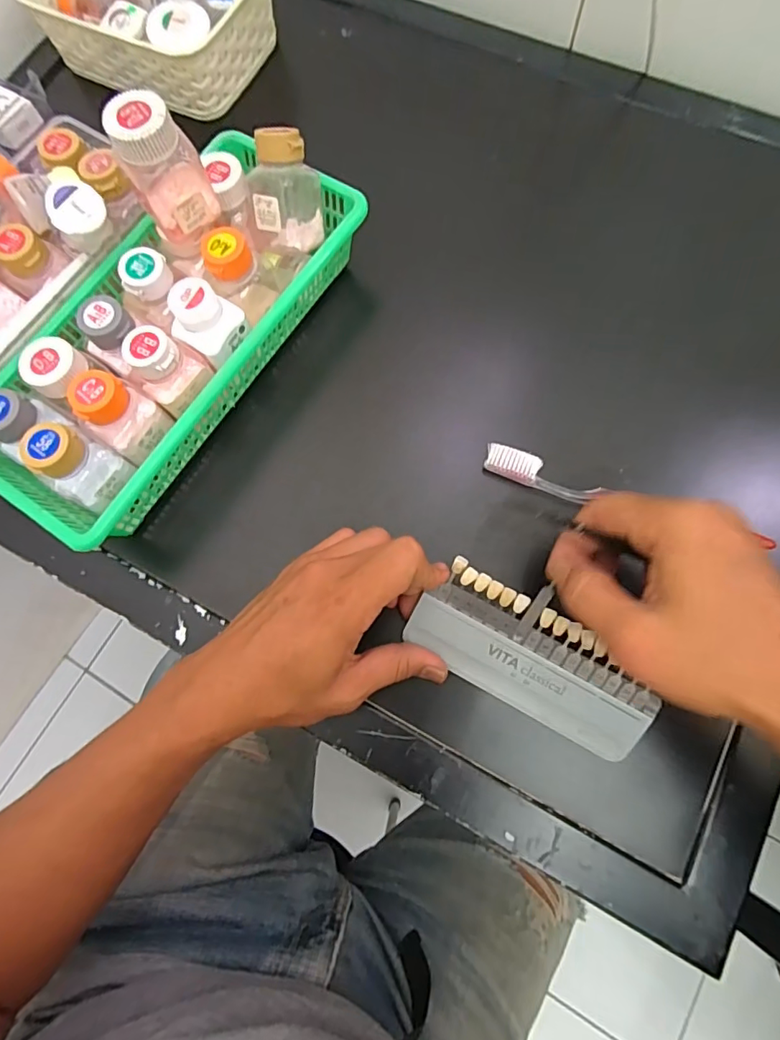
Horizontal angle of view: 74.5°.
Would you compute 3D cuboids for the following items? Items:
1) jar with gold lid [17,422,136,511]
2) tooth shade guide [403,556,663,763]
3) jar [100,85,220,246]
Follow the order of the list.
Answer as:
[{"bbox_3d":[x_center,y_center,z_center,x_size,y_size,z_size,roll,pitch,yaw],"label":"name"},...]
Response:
[{"bbox_3d":[-0.197,-0.035,0.321,0.040,0.051,0.039,29,78,9],"label":"jar with gold lid"},{"bbox_3d":[0.086,0.084,0.310,0.144,0.018,0.065,32,105,8],"label":"tooth shade guide"},{"bbox_3d":[-0.133,-0.208,0.312,0.043,0.086,0.040,-1,75,2],"label":"jar"}]

